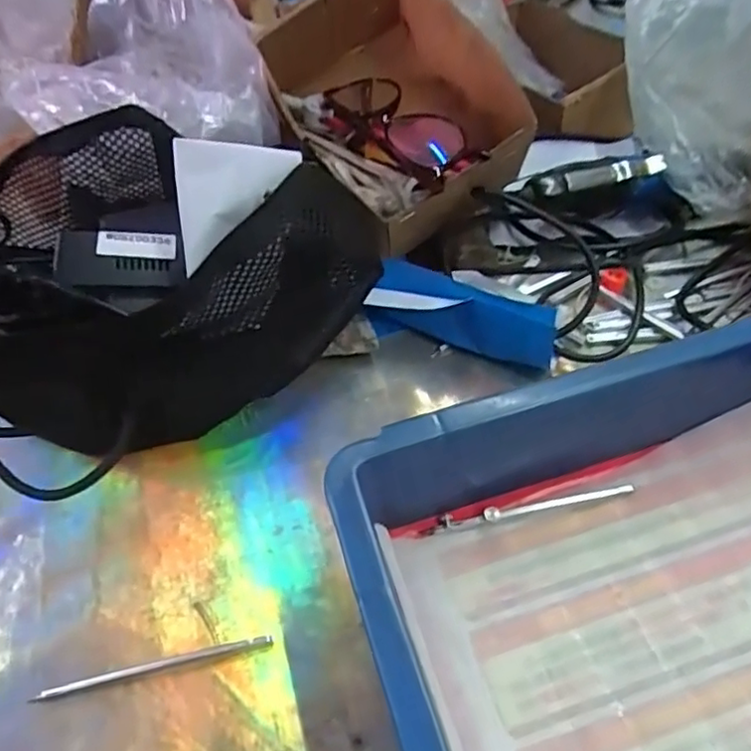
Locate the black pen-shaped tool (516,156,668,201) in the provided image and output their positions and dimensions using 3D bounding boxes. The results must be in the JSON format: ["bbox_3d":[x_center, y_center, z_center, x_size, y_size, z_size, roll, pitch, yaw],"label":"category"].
[{"bbox_3d":[0.141,-0.128,0.422,0.098,0.018,0.018,-14,51,-6],"label":"black pen-shaped tool"}]

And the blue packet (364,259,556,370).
[{"bbox_3d":[0.051,-0.035,0.383,0.107,0.050,0.028,13,54,15],"label":"blue packet"}]

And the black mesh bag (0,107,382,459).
[{"bbox_3d":[-0.112,-0.053,0.370,0.219,0.116,0.154,-3,52,3],"label":"black mesh bag"}]

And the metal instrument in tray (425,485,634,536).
[{"bbox_3d":[0.077,0.065,0.323,0.105,0.009,0.007,-11,52,-3],"label":"metal instrument in tray"}]

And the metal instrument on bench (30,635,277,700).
[{"bbox_3d":[-0.100,0.132,0.294,0.106,0.006,0.006,-12,52,-5],"label":"metal instrument on bench"}]

